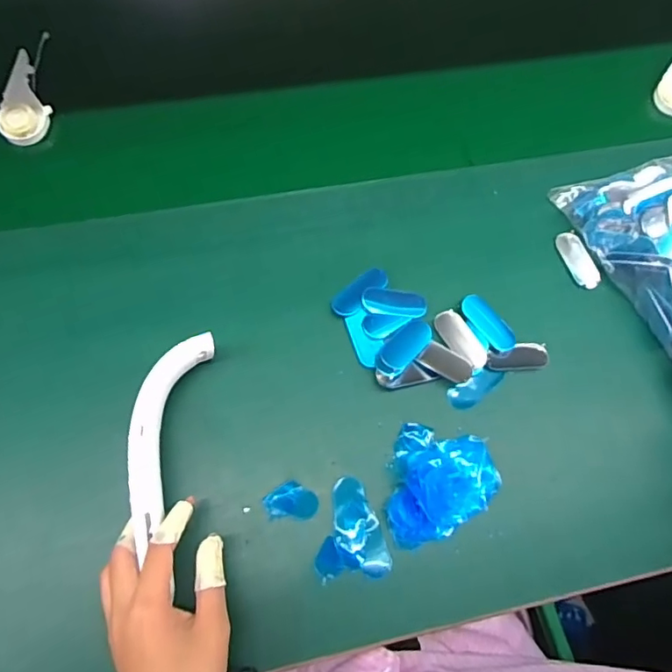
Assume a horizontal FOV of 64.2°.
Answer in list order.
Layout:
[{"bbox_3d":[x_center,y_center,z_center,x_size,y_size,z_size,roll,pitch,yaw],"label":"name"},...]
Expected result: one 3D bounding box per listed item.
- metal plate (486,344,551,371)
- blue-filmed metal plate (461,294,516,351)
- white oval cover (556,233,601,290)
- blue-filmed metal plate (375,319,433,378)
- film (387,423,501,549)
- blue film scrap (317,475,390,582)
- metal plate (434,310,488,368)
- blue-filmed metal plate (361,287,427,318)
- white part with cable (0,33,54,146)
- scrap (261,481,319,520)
[{"bbox_3d":[0.160,0.020,0.471,0.055,0.004,0.023,-6,78,-8],"label":"metal plate"},{"bbox_3d":[0.136,-0.012,0.477,0.024,0.009,0.058,-39,77,-15],"label":"blue-filmed metal plate"},{"bbox_3d":[0.230,-0.072,0.508,0.025,0.004,0.061,-20,67,2],"label":"white oval cover"},{"bbox_3d":[0.059,0.009,0.459,0.026,0.005,0.062,43,74,12],"label":"blue-filmed metal plate"},{"bbox_3d":[0.086,0.119,0.419,0.084,0.041,0.095,11,70,1],"label":"film"},{"bbox_3d":[0.011,0.149,0.415,0.054,0.017,0.070,-6,71,-5],"label":"blue film scrap"},{"bbox_3d":[0.110,0.003,0.472,0.025,0.005,0.058,-32,75,-13],"label":"metal plate"},{"bbox_3d":[0.052,-0.030,0.472,0.058,0.004,0.024,6,79,-8],"label":"blue-filmed metal plate"},{"bbox_3d":[-0.305,-0.250,0.533,0.042,0.027,0.132,-1,78,-3],"label":"white part with cable"},{"bbox_3d":[-0.035,0.129,0.422,0.041,0.004,0.028,0,71,-3],"label":"scrap"}]

